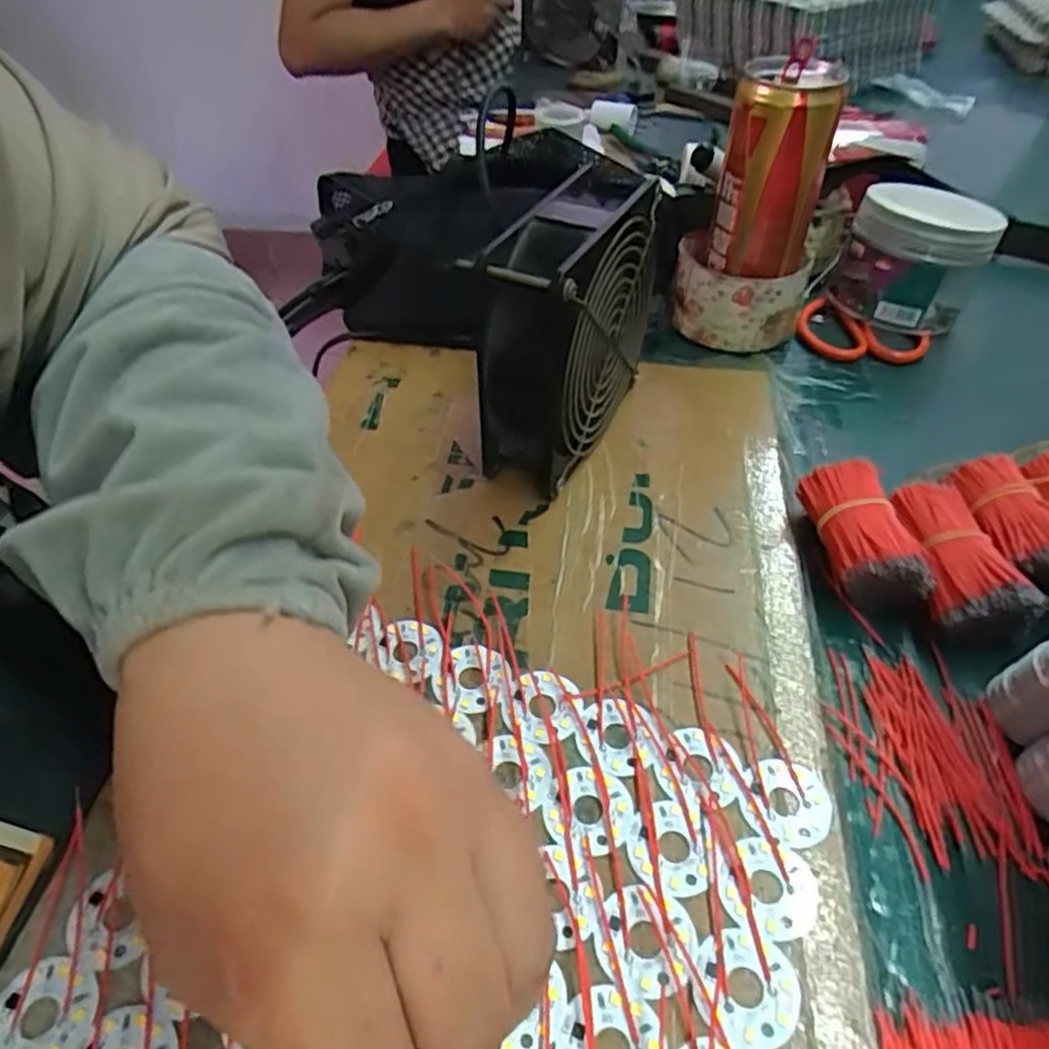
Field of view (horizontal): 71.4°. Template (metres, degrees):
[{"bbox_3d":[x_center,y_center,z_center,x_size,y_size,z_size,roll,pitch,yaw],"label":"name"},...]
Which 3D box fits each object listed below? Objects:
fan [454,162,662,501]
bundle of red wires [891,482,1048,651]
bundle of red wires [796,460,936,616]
[{"bbox_3d":[0.024,-0.094,0.364,0.050,0.121,0.117,20,49,19],"label":"fan"},{"bbox_3d":[0.187,0.016,0.316,0.039,0.031,0.068,-16,50,8],"label":"bundle of red wires"},{"bbox_3d":[0.150,0.005,0.327,0.034,0.036,0.066,-2,45,-1],"label":"bundle of red wires"}]

